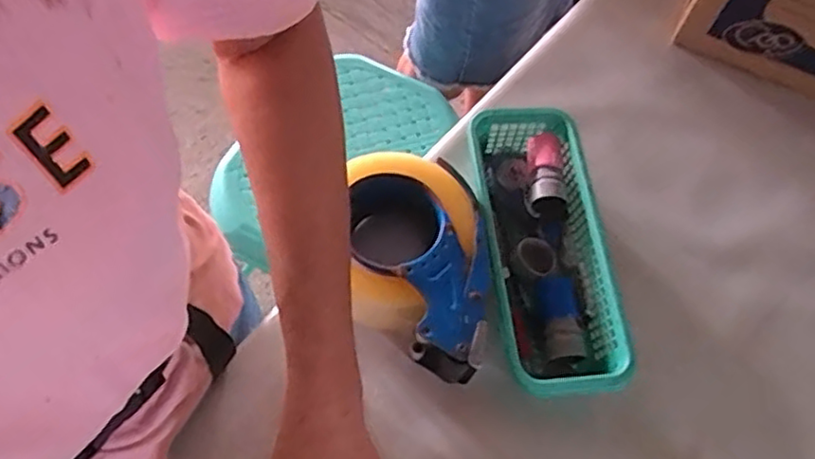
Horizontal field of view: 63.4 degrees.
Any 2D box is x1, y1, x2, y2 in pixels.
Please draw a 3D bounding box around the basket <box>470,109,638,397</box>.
[{"bbox_3d":[0.103,0.015,0.505,0.091,0.049,0.227,-4,63,-6],"label":"basket"}]

